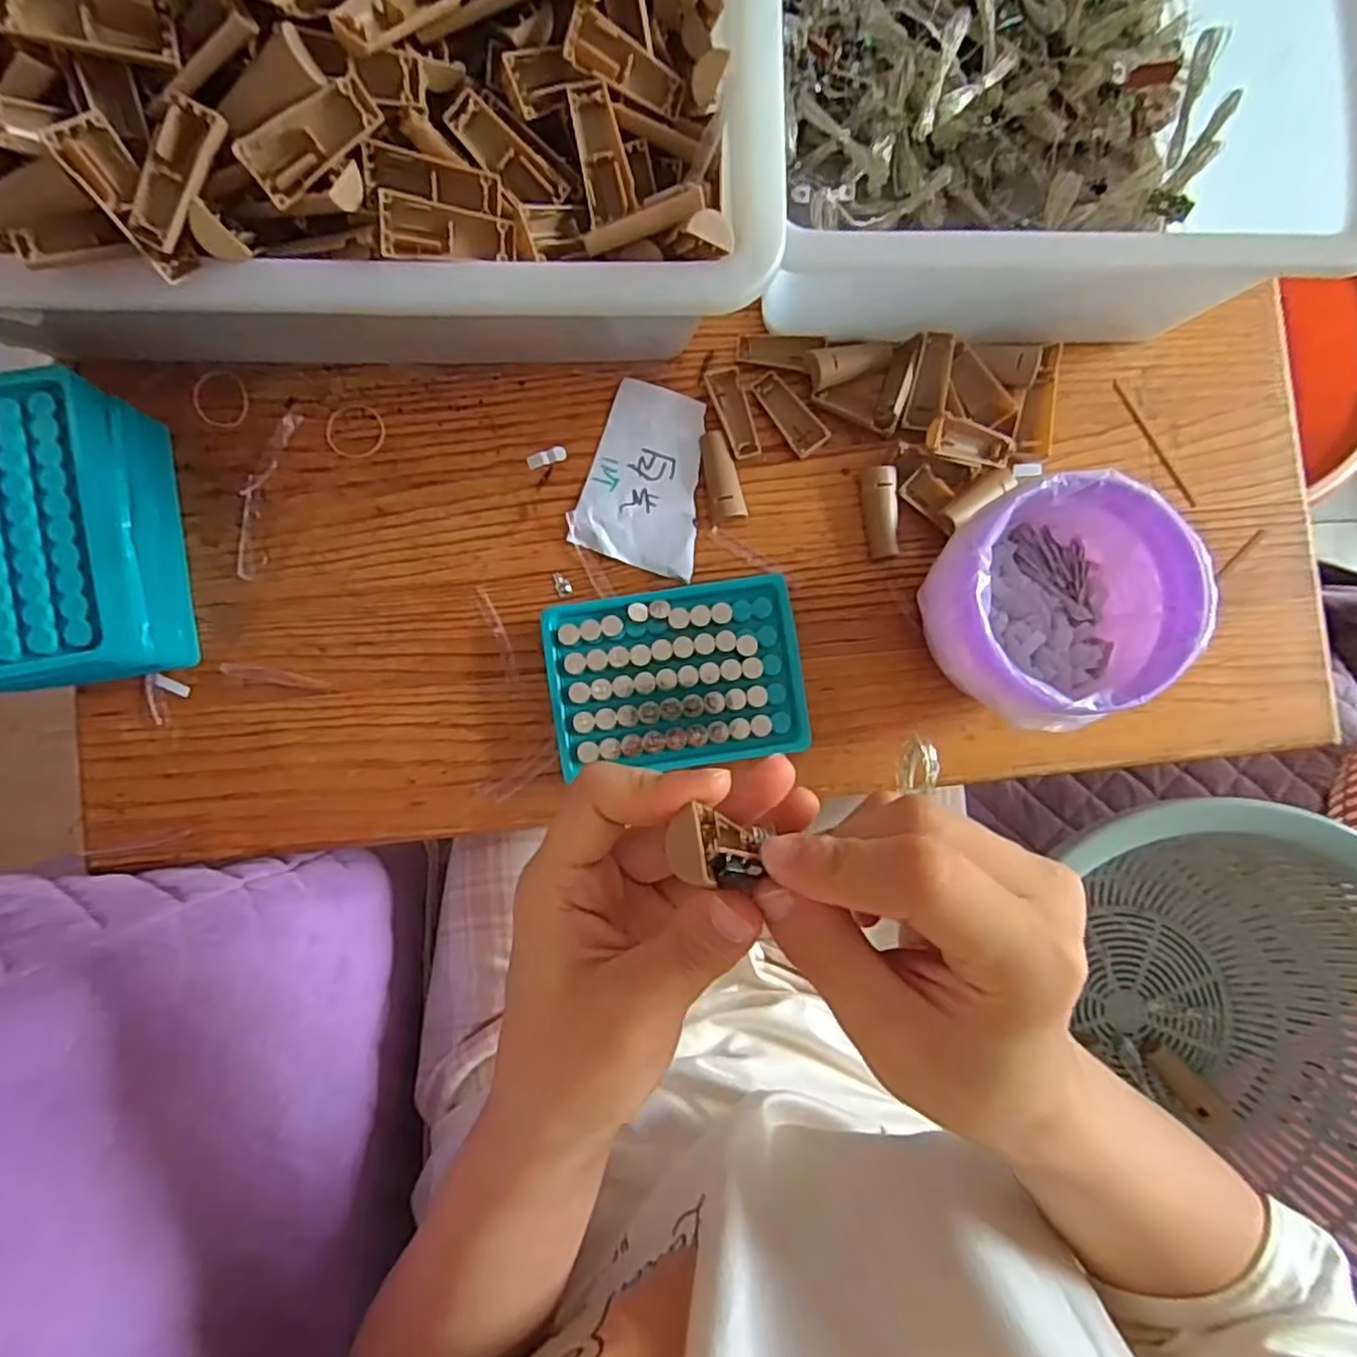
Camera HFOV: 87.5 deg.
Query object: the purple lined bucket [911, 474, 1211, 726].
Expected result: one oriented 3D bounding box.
[{"bbox_3d":[0.178,-0.037,0.355,0.109,0.086,0.101,0,87,-4],"label":"purple lined bucket"}]

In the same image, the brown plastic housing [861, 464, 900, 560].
[{"bbox_3d":[0.114,-0.093,0.399,0.020,0.014,0.051,-3,88,-4],"label":"brown plastic housing"}]

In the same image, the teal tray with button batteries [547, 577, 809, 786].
[{"bbox_3d":[-0.002,-0.001,0.383,0.131,0.022,0.094,-8,88,-4],"label":"teal tray with button batteries"}]

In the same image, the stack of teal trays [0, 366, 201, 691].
[{"bbox_3d":[-0.302,-0.064,0.344,0.093,0.082,0.136,-11,88,-4],"label":"stack of teal trays"}]

